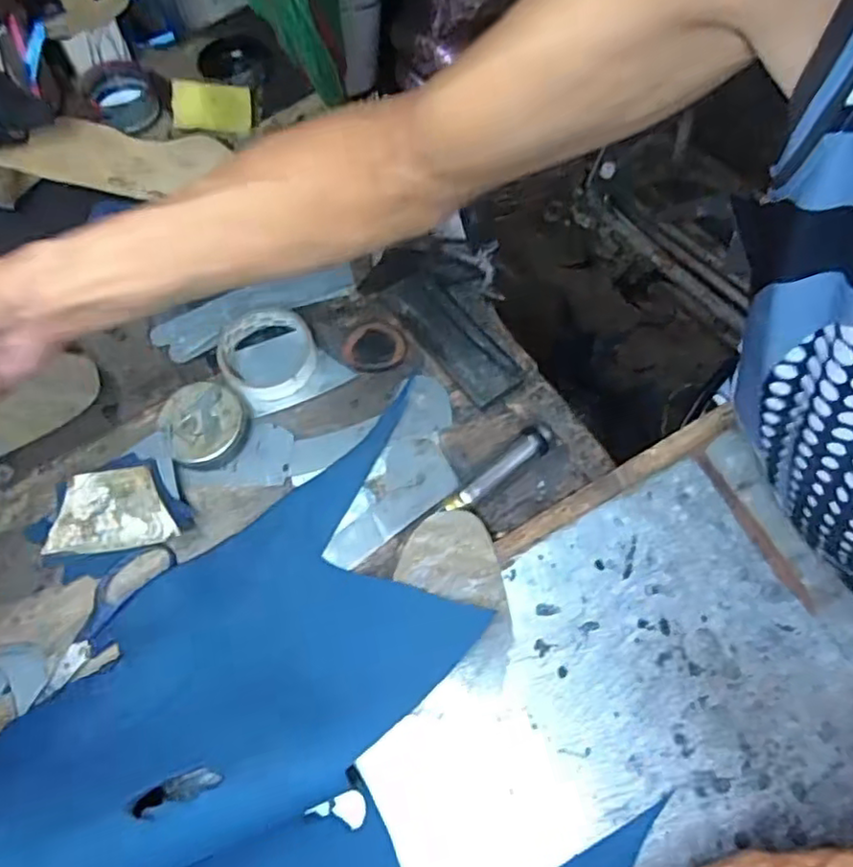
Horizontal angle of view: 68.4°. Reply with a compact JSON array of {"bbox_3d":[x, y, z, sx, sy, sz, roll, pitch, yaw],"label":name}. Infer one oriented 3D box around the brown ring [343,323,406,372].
[{"bbox_3d":[-0.049,-0.081,0.586,0.058,0.012,0.050,-11,65,-7],"label":"brown ring"}]

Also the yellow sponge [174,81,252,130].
[{"bbox_3d":[-0.244,-0.373,0.715,0.084,0.012,0.049,-5,104,-20],"label":"yellow sponge"}]

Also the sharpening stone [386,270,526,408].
[{"bbox_3d":[0.023,-0.090,0.583,0.053,0.017,0.152,-32,69,-15],"label":"sharpening stone"}]

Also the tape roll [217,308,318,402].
[{"bbox_3d":[-0.145,-0.074,0.578,0.084,0.025,0.089,1,64,-1],"label":"tape roll"}]

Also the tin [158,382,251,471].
[{"bbox_3d":[-0.194,-0.011,0.549,0.070,0.020,0.076,1,64,-1],"label":"tin"}]

